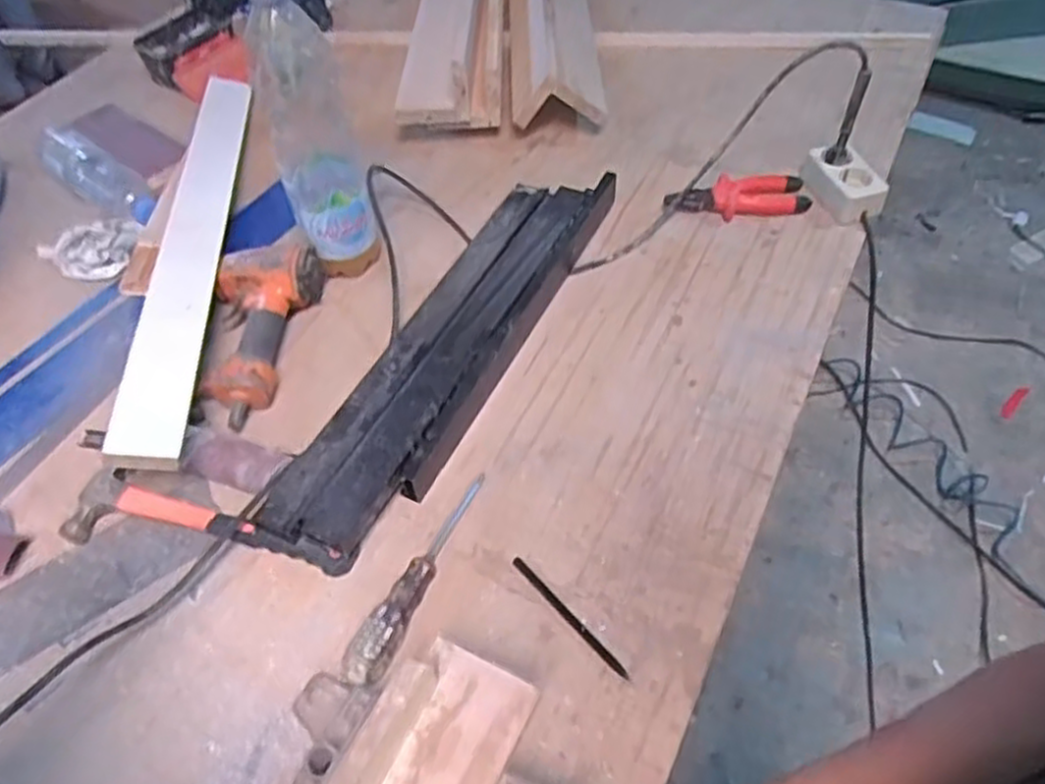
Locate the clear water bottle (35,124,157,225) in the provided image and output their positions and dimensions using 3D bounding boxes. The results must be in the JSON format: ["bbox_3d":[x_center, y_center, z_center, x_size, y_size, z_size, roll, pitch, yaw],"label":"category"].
[{"bbox_3d":[-0.555,-0.277,1.002,0.249,0.053,0.069,31,60,23],"label":"clear water bottle"}]

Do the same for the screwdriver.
[{"bbox_3d":[-0.084,0.155,0.659,0.031,0.032,0.209,21,56,17],"label":"screwdriver"}]

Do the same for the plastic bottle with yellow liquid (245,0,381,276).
[{"bbox_3d":[-0.219,-0.265,0.800,0.090,0.333,0.081,-11,53,-6],"label":"plastic bottle with yellow liquid"}]

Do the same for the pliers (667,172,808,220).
[{"bbox_3d":[0.269,-0.247,0.949,0.178,0.034,0.059,-3,52,0],"label":"pliers"}]

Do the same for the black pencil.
[{"bbox_3d":[0.040,0.191,0.652,0.009,0.004,0.138,-36,59,-23],"label":"black pencil"}]

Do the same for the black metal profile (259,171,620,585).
[{"bbox_3d":[-0.067,-0.060,0.806,0.140,0.043,0.555,20,56,17],"label":"black metal profile"}]

